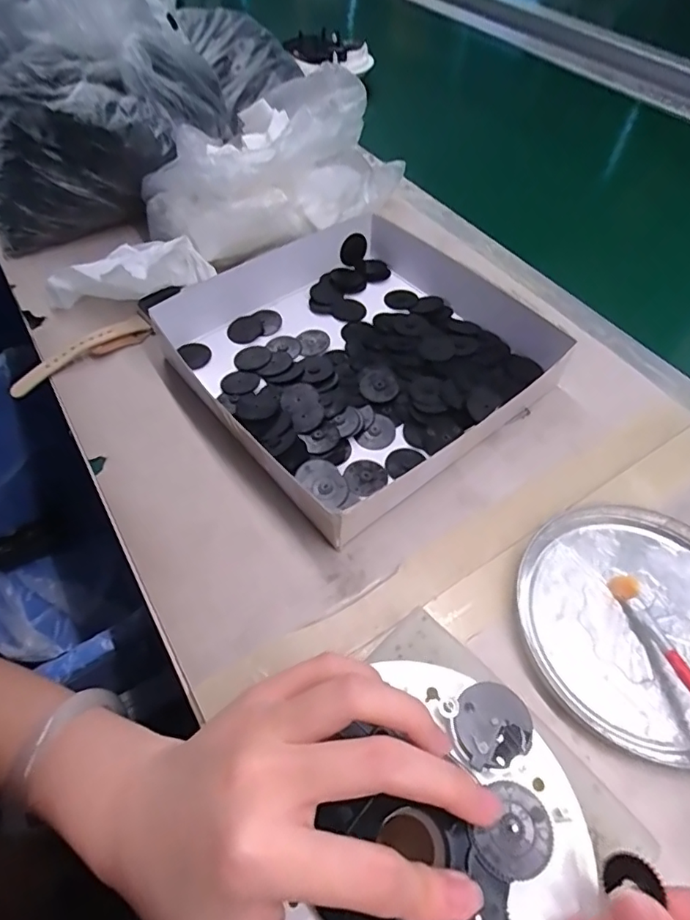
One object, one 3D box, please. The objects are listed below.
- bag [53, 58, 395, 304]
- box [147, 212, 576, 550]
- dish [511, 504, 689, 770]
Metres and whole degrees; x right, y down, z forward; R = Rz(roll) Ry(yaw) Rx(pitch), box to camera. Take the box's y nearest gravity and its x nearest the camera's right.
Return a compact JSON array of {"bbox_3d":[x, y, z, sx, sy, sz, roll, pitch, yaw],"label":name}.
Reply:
[{"bbox_3d":[-0.083,-0.208,0.408,0.122,0.097,0.289,34,61,21],"label":"bag"},{"bbox_3d":[0.012,-0.080,0.361,0.232,0.035,0.217,-36,62,-24],"label":"box"},{"bbox_3d":[0.155,0.083,0.268,0.126,0.014,0.124,1,54,-1],"label":"dish"}]

